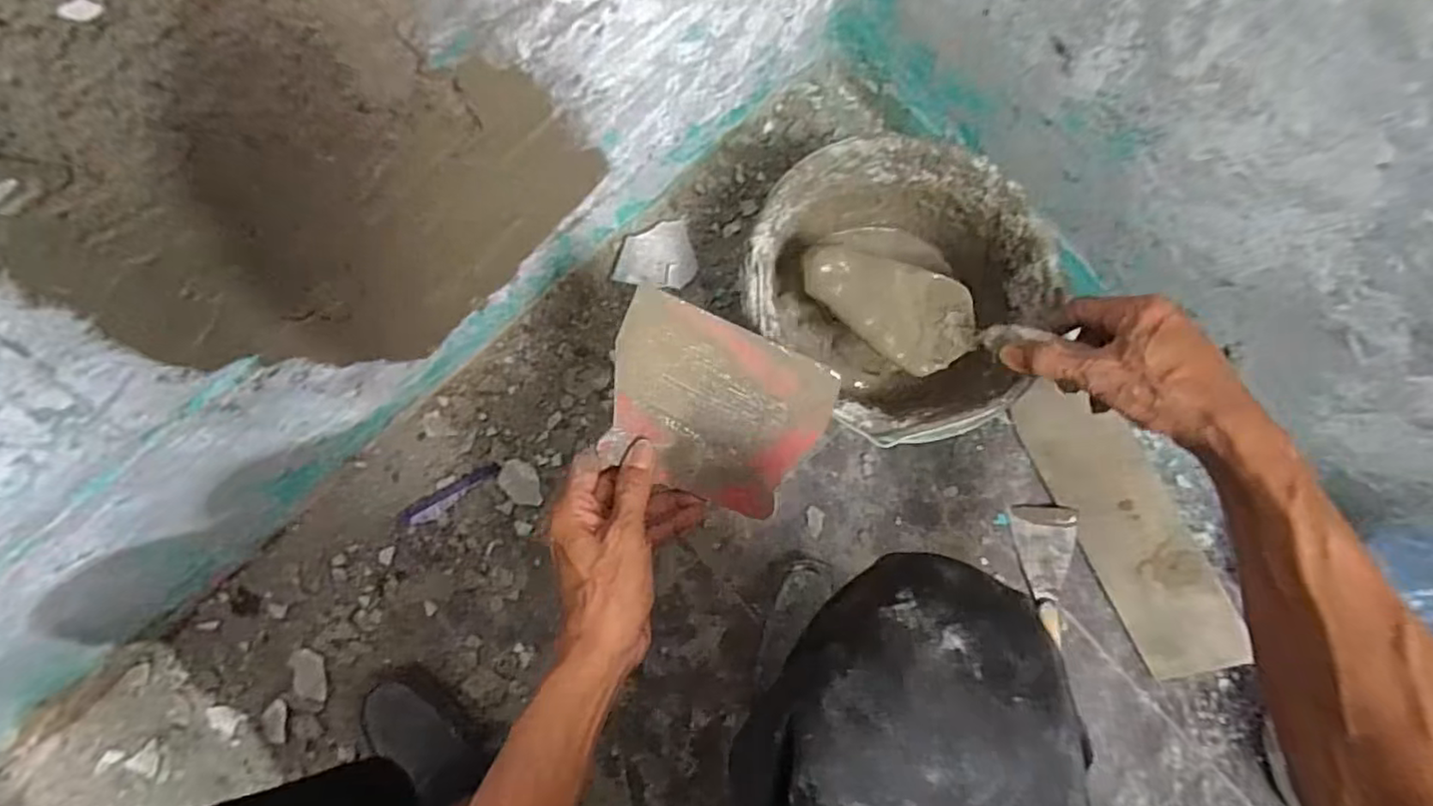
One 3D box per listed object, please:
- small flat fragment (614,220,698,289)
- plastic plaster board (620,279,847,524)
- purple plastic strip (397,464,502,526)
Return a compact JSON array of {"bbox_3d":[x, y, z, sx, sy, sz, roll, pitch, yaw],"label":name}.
[{"bbox_3d":[-0.067,-0.173,0.765,0.088,0.014,0.081,2,80,0],"label":"small flat fragment"},{"bbox_3d":[0.000,0.003,0.498,0.169,0.005,0.127,24,80,-11],"label":"plastic plaster board"},{"bbox_3d":[-0.289,0.101,0.721,0.121,0.008,0.023,-28,81,-5],"label":"purple plastic strip"}]

